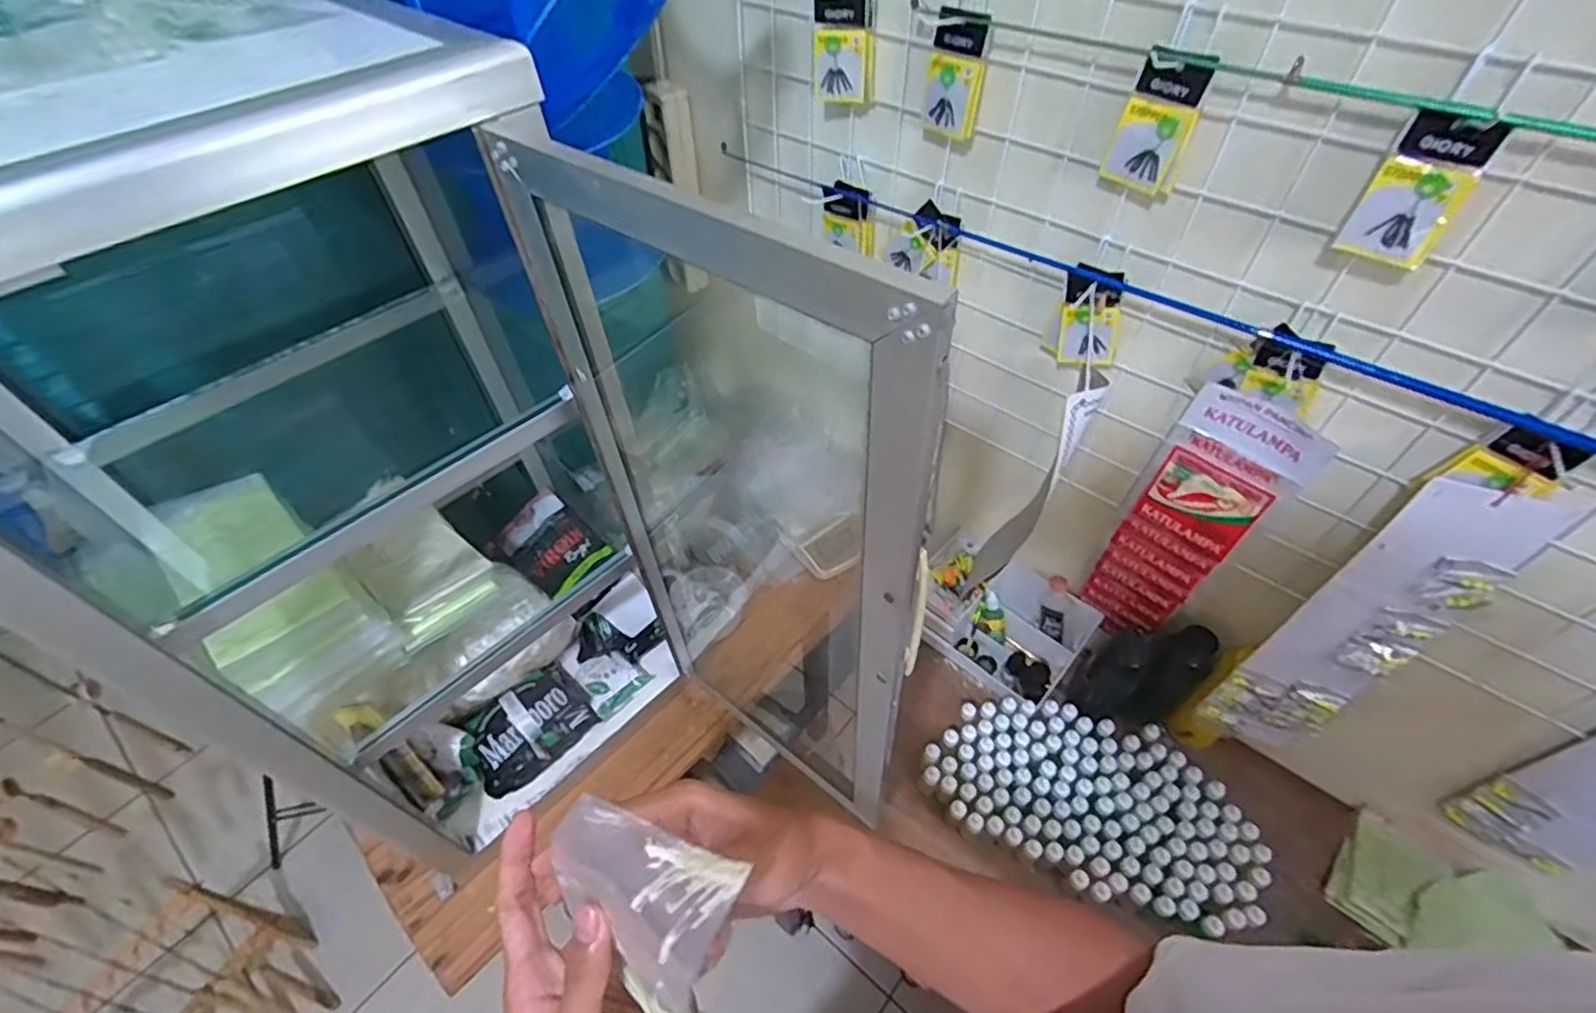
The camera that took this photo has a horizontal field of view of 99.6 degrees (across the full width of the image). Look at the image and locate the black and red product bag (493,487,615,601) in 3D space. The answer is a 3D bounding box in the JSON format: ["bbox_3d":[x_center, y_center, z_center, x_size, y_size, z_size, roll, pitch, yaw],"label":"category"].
[{"bbox_3d":[-0.300,0.052,0.821,0.124,0.043,0.101,40,80,9],"label":"black and red product bag"}]

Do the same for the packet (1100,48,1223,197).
[{"bbox_3d":[0.273,-0.294,0.516,0.053,0.091,0.018,28,55,22],"label":"packet"}]

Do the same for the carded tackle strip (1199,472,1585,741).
[{"bbox_3d":[0.518,0.125,0.639,0.099,0.388,0.009,20,49,17],"label":"carded tackle strip"}]

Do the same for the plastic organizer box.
[{"bbox_3d":[0.269,0.155,0.939,0.225,0.098,0.147,37,59,27],"label":"plastic organizer box"}]

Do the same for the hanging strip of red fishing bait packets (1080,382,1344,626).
[{"bbox_3d":[0.407,0.034,0.721,0.112,0.358,0.023,34,58,26],"label":"hanging strip of red fishing bait packets"}]

